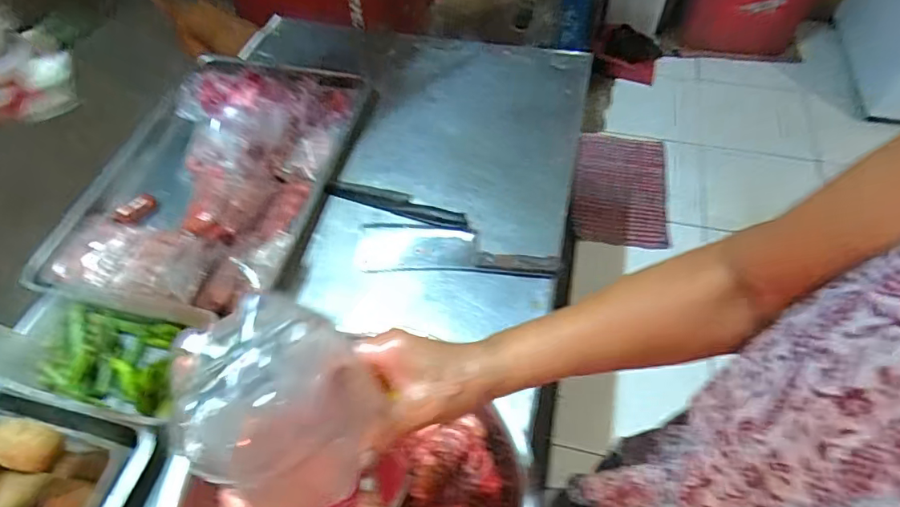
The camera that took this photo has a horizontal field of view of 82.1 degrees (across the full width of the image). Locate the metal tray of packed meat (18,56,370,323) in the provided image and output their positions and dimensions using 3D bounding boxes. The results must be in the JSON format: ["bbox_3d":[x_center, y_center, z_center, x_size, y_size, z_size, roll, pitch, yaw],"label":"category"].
[{"bbox_3d":[-0.420,-0.157,0.915,0.429,0.079,0.586,9,55,7],"label":"metal tray of packed meat"}]

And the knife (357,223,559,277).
[{"bbox_3d":[0.009,-0.007,0.839,0.316,0.020,0.085,3,55,3],"label":"knife"}]

